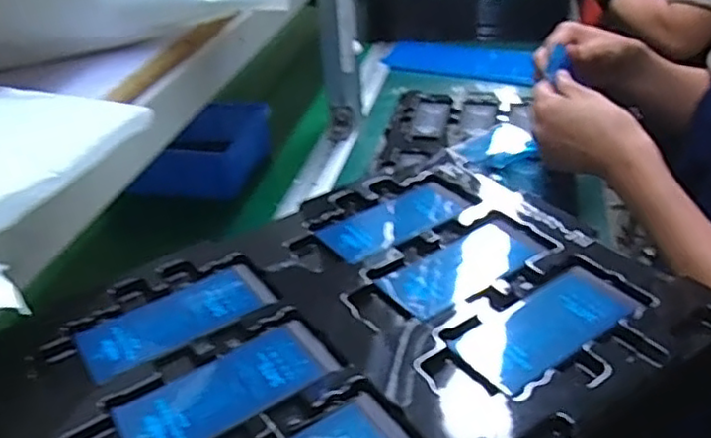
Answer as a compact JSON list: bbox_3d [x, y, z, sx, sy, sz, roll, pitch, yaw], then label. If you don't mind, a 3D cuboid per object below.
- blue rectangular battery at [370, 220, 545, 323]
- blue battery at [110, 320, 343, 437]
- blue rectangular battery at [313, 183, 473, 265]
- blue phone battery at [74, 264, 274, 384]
[{"bbox_3d":[0.062,0.028,0.376,0.097,0.006,0.044,-25,39,-27],"label":"blue rectangular battery"},{"bbox_3d":[-0.060,0.080,0.308,0.098,0.005,0.048,-25,39,-27],"label":"blue battery"},{"bbox_3d":[0.026,0.000,0.418,0.097,0.005,0.046,-25,39,-27],"label":"blue rectangular battery"},{"bbox_3d":[-0.096,0.052,0.352,0.098,0.004,0.049,-21,37,-23],"label":"blue phone battery"}]

